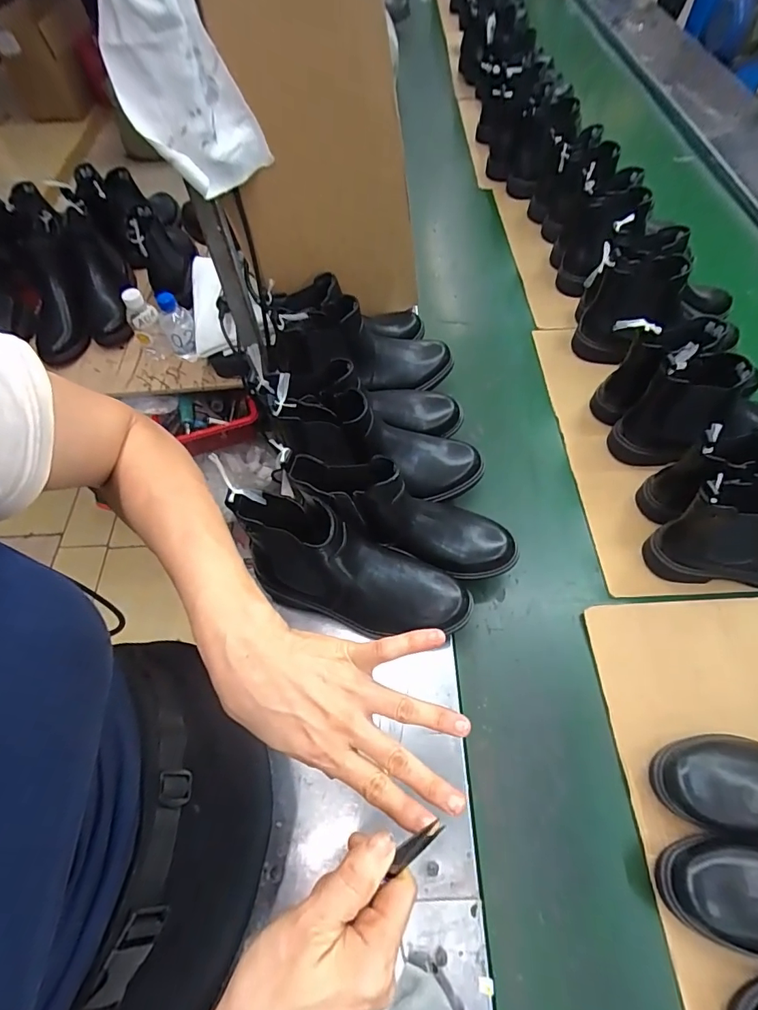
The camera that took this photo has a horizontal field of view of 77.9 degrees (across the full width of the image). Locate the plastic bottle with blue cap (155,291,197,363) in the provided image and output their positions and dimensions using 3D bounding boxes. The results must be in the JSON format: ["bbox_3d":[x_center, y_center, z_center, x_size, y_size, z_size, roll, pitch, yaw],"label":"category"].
[{"bbox_3d":[-0.381,-0.334,0.894,0.059,0.120,0.070,-26,61,-12],"label":"plastic bottle with blue cap"}]

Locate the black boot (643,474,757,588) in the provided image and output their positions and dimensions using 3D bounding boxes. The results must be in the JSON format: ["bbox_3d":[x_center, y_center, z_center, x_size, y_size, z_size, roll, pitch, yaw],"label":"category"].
[{"bbox_3d":[0.481,0.039,0.576,0.240,0.158,0.085,-1,59,1],"label":"black boot"}]

